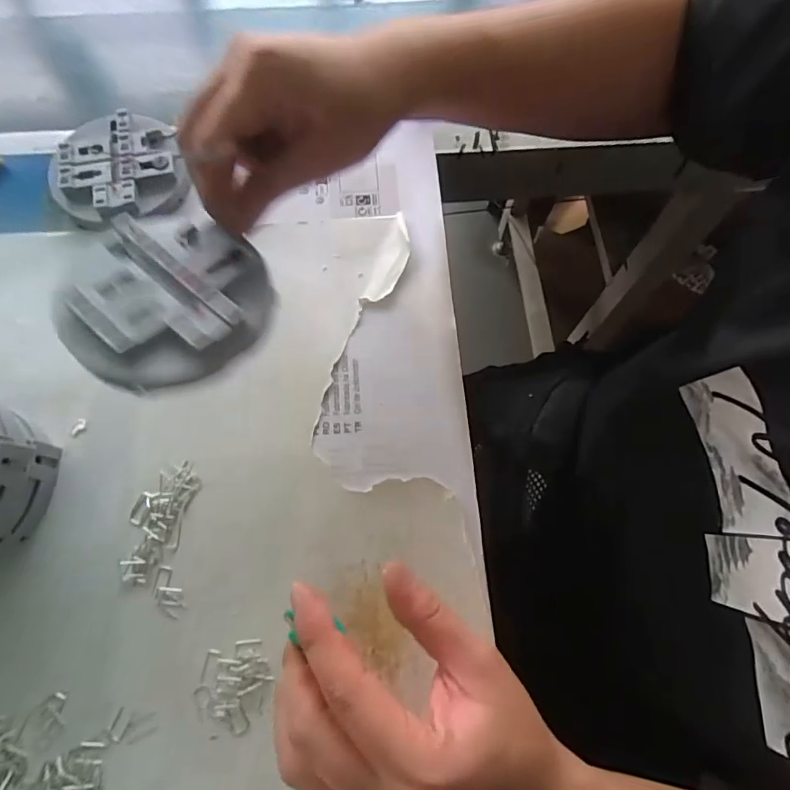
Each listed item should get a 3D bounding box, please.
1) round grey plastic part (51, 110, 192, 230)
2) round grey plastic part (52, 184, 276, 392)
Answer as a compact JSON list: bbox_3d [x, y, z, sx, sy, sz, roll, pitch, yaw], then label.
[{"bbox_3d":[-0.215,-0.177,0.385,0.095,0.024,0.102,0,69,-1],"label":"round grey plastic part"},{"bbox_3d":[-0.113,-0.050,0.245,0.091,0.024,0.099,0,69,-1],"label":"round grey plastic part"}]

